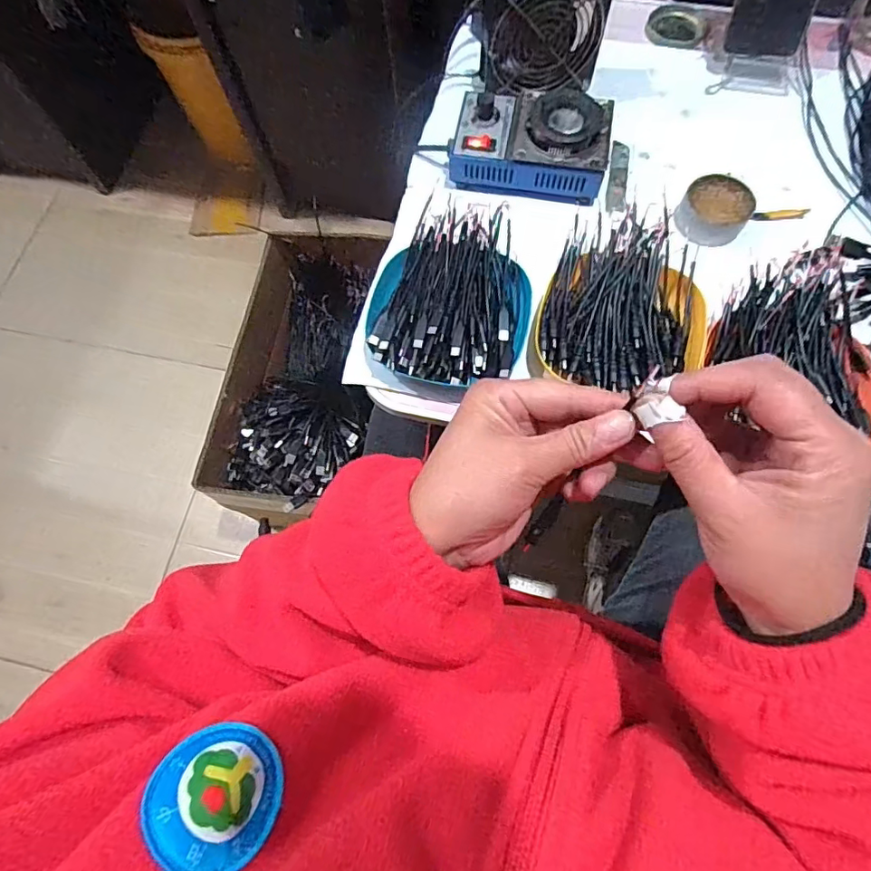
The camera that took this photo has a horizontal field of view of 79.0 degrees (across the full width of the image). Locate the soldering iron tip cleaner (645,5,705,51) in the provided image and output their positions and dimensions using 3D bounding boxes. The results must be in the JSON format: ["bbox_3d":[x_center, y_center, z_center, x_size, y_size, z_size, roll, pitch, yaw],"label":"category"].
[{"bbox_3d":[0.284,-0.482,0.623,0.066,0.008,0.061,27,75,11],"label":"soldering iron tip cleaner"}]

